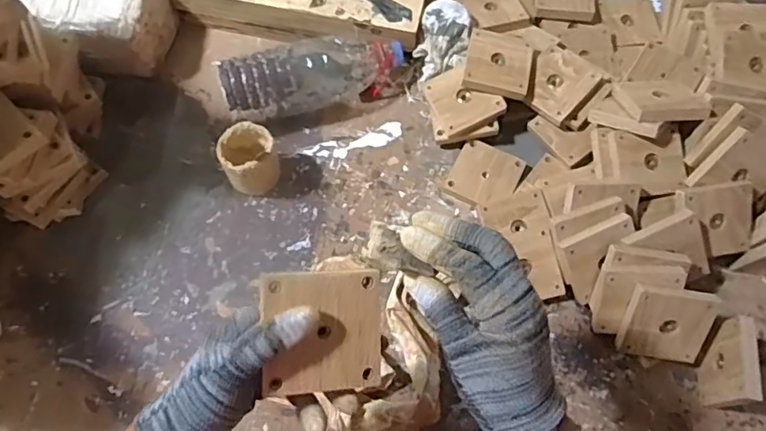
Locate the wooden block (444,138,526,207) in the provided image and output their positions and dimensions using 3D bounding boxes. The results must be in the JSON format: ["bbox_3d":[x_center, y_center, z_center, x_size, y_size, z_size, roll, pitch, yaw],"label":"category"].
[{"bbox_3d":[0.130,-0.050,0.685,0.082,0.019,0.086,27,71,8],"label":"wooden block"}]

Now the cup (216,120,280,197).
[{"bbox_3d":[-0.161,-0.067,0.653,0.064,0.073,0.064,1,69,-1],"label":"cup"}]

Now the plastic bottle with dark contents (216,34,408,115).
[{"bbox_3d":[-0.085,-0.176,0.694,0.231,0.086,0.073,-16,71,-7],"label":"plastic bottle with dark contents"}]

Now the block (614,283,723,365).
[{"bbox_3d":[0.304,0.118,0.571,0.085,0.010,0.085,8,112,6],"label":"block"}]

